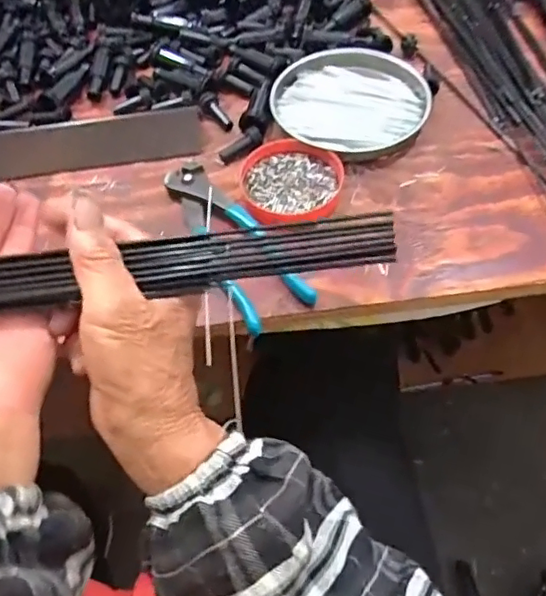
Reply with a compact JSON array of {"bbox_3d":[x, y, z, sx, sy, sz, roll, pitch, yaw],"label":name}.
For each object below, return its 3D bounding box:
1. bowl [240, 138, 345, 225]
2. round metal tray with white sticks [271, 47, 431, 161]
[{"bbox_3d":[0.015,-0.094,0.454,0.078,0.013,0.072,-2,58,3],"label":"bowl"},{"bbox_3d":[0.068,-0.175,0.502,0.131,0.012,0.121,-2,58,3],"label":"round metal tray with white sticks"}]

